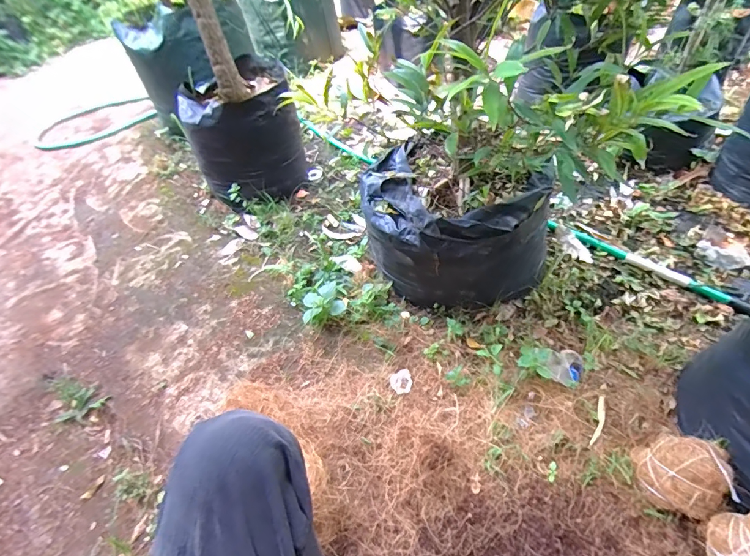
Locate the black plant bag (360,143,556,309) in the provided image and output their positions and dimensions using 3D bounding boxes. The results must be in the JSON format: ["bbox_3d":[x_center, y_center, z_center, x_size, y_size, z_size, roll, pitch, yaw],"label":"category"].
[{"bbox_3d":[0.158,-0.113,0.847,0.326,0.261,0.327,-22,47,-10],"label":"black plant bag"}]

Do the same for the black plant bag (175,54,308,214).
[{"bbox_3d":[-0.361,-0.390,1.135,0.298,0.284,0.284,-22,47,-10],"label":"black plant bag"}]

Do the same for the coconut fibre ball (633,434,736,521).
[{"bbox_3d":[0.418,0.271,0.543,0.087,0.083,0.085,-5,47,5],"label":"coconut fibre ball"}]

